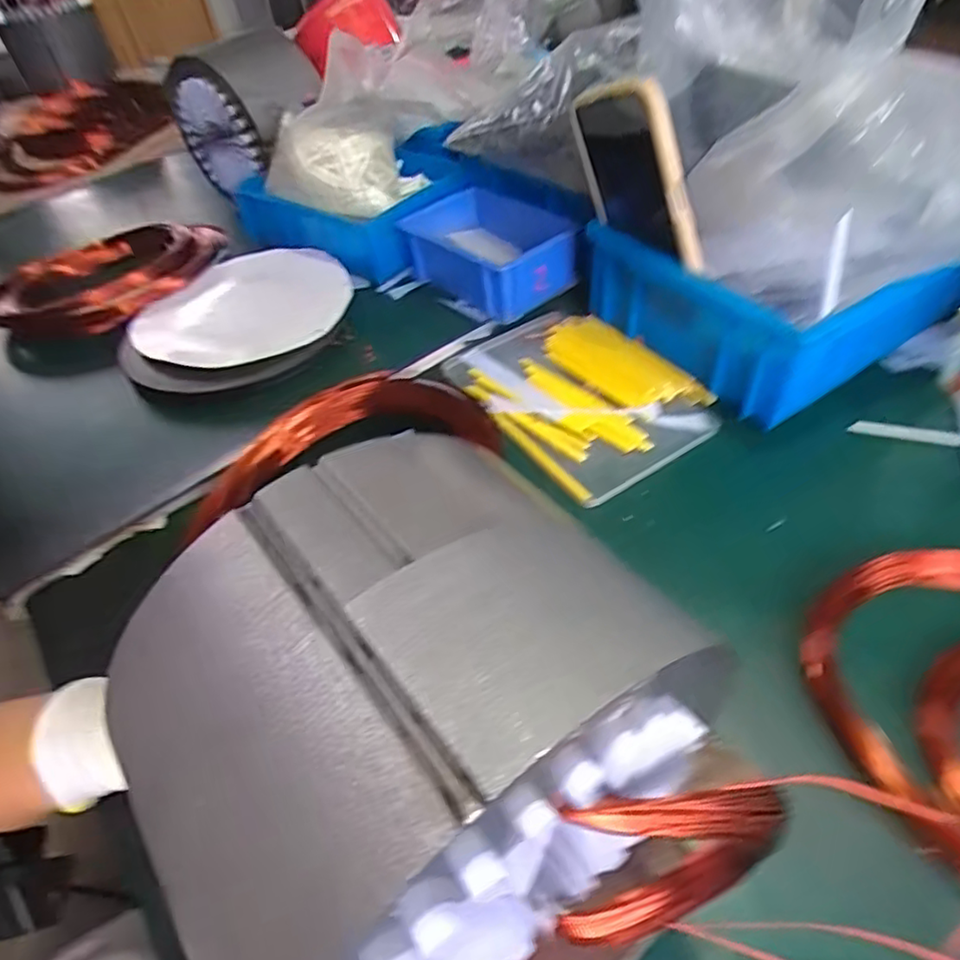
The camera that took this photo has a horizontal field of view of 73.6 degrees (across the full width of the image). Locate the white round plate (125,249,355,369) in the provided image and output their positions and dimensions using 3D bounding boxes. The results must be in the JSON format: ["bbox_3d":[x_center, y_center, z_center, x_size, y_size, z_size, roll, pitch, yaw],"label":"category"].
[{"bbox_3d":[-0.213,-0.160,0.572,0.188,0.024,0.190,-18,48,-10],"label":"white round plate"}]

